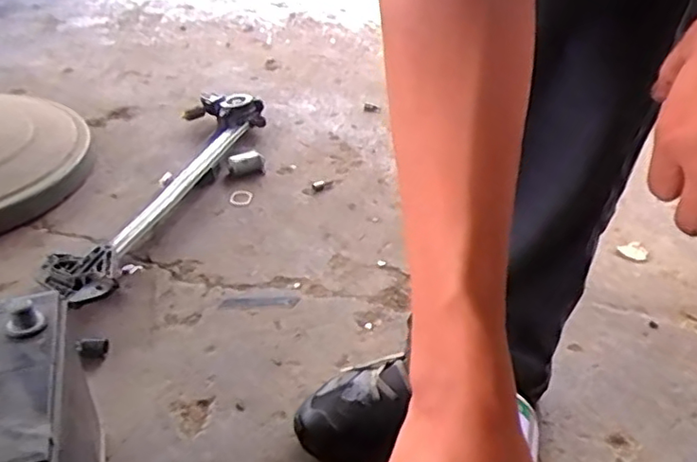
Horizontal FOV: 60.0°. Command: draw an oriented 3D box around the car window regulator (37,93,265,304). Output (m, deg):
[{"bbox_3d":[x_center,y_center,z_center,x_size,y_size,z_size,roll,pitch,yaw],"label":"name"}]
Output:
[{"bbox_3d":[-0.272,-0.084,0.934,0.134,0.047,0.585,10,36,10],"label":"car window regulator"}]

